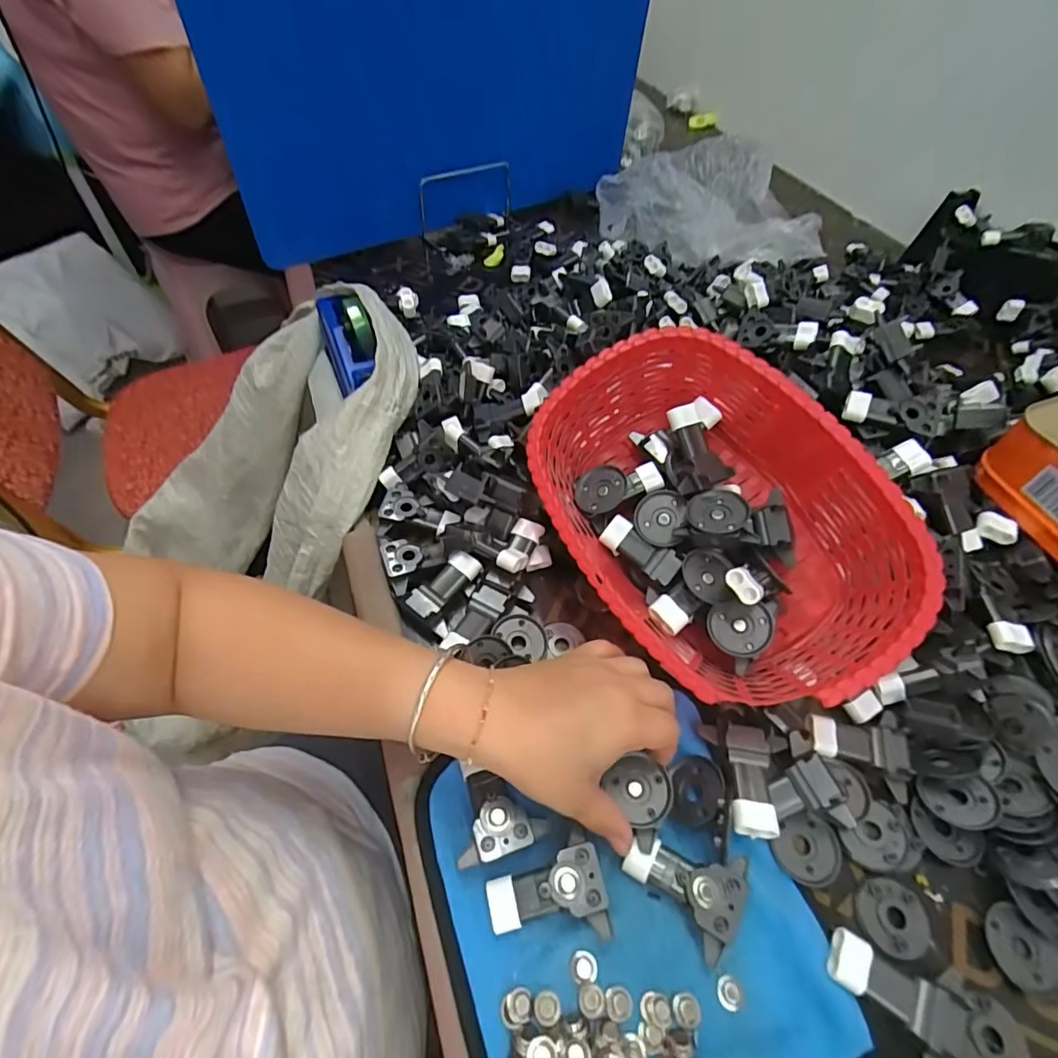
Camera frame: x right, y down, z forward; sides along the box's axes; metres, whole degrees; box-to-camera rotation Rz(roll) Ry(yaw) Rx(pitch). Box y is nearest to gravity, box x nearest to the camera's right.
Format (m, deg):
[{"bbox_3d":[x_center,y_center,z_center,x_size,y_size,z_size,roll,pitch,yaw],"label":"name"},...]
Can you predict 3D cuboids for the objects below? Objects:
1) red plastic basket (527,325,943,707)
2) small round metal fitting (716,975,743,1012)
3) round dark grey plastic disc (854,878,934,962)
[{"bbox_3d":[0.133,-0.009,0.397,0.199,0.095,0.281,-37,68,-2],"label":"red plastic basket"},{"bbox_3d":[0.107,0.248,0.285,0.012,0.004,0.014,8,54,2],"label":"small round metal fitting"},{"bbox_3d":[0.214,0.227,0.312,0.042,0.006,0.037,-2,54,-5],"label":"round dark grey plastic disc"}]

